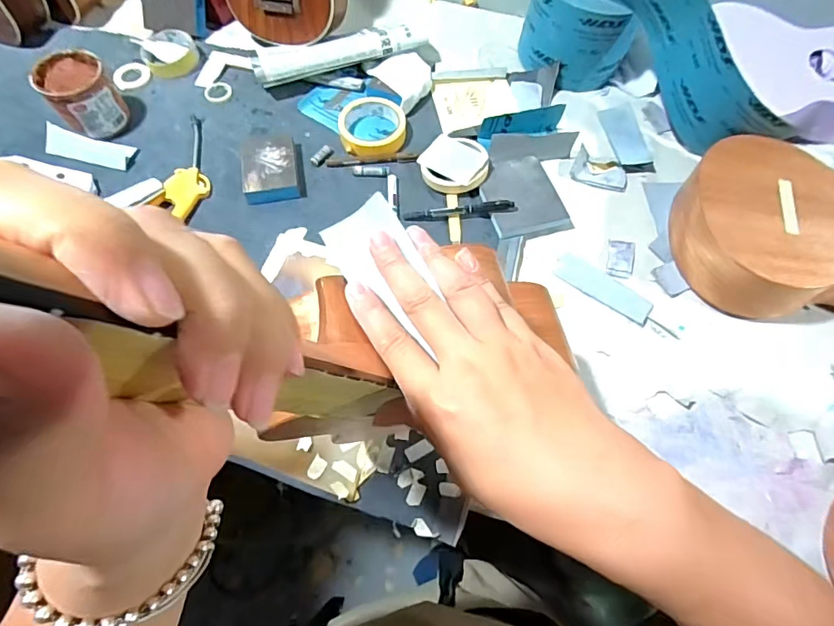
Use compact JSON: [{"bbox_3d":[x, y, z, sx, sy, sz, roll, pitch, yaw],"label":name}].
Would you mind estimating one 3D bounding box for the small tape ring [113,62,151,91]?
[{"bbox_3d":[-0.438,-0.365,0.717,0.054,0.009,0.050,1,65,-1],"label":"small tape ring"}]

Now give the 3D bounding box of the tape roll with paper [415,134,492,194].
[{"bbox_3d":[0.051,-0.203,0.647,0.088,0.029,0.081,1,65,-1],"label":"tape roll with paper"}]

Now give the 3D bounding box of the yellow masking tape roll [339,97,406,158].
[{"bbox_3d":[-0.064,-0.268,0.675,0.093,0.024,0.094,-10,66,-6],"label":"yellow masking tape roll"}]

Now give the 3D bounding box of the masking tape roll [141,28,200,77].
[{"bbox_3d":[-0.379,-0.404,0.729,0.081,0.017,0.083,1,65,-1],"label":"masking tape roll"}]

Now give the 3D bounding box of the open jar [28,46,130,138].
[{"bbox_3d":[-0.457,-0.300,0.642,0.080,0.081,0.079,1,65,-1],"label":"open jar"}]

